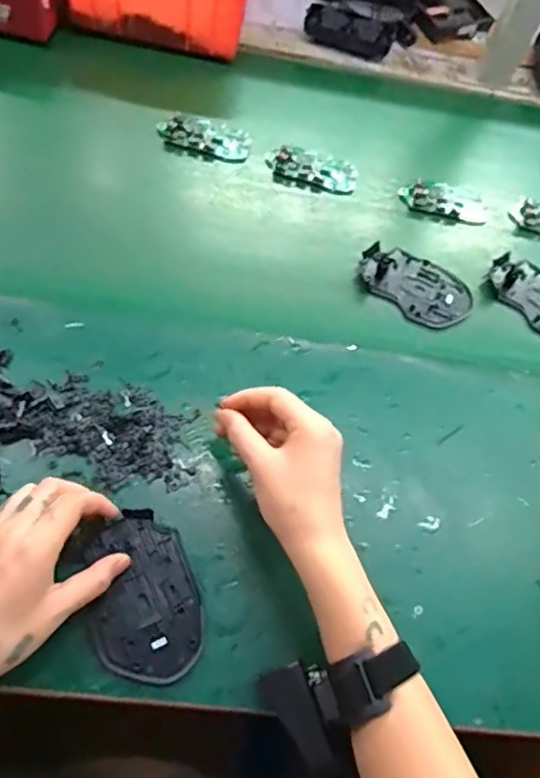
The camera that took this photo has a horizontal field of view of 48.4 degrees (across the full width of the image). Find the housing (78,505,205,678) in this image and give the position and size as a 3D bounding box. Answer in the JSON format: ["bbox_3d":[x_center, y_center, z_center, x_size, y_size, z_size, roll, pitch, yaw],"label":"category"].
[{"bbox_3d":[-0.091,0.146,0.425,0.074,0.008,0.112,-18,70,-10],"label":"housing"}]

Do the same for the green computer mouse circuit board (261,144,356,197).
[{"bbox_3d":[0.045,-0.237,0.648,0.099,0.013,0.047,14,61,-2],"label":"green computer mouse circuit board"}]

